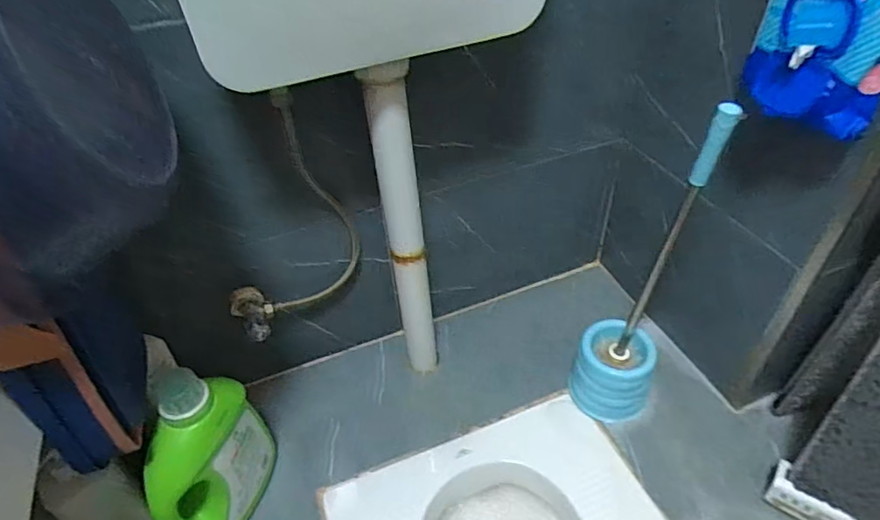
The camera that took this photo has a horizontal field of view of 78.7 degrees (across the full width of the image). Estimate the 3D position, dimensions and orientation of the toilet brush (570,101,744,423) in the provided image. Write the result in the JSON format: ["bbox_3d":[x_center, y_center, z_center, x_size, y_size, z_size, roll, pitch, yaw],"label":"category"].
[{"bbox_3d":[0.264,0.041,0.712,0.118,0.499,0.111,20,48,24],"label":"toilet brush"}]

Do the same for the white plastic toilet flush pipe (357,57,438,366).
[{"bbox_3d":[-0.045,-0.014,0.768,0.053,0.546,0.048,1,44,6],"label":"white plastic toilet flush pipe"}]

